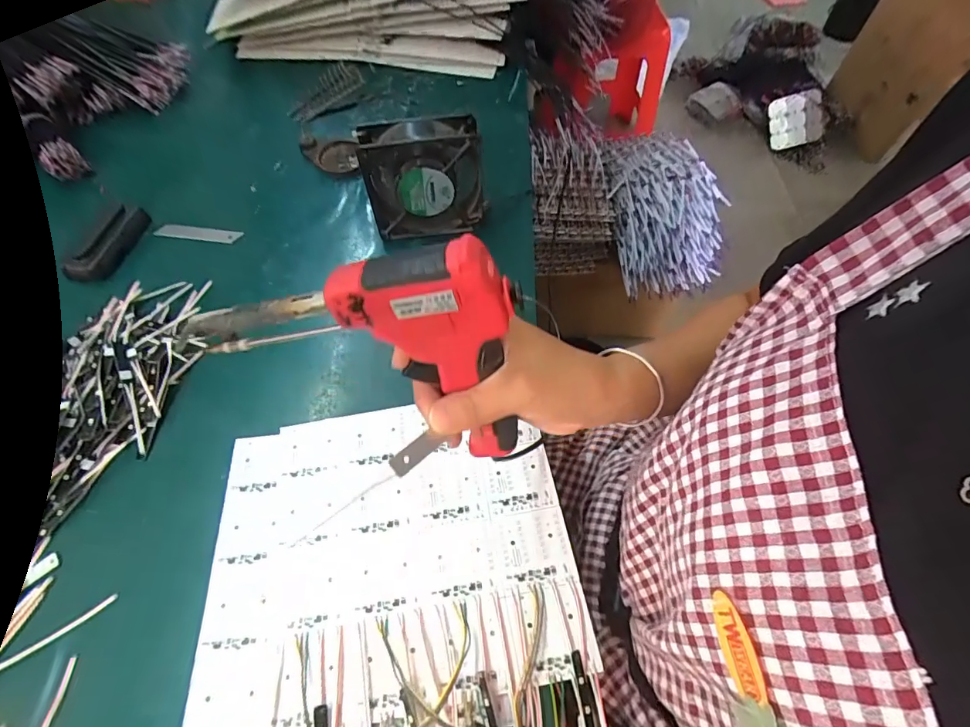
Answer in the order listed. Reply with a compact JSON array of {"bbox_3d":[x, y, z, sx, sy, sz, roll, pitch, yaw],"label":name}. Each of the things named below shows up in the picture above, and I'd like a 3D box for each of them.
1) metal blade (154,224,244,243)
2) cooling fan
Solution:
[{"bbox_3d":[-0.337,-0.153,0.547,0.100,0.004,0.018,5,72,1],"label":"metal blade"},{"bbox_3d":[-0.064,-0.195,0.504,0.123,0.118,0.044,-7,58,-4],"label":"cooling fan"}]

